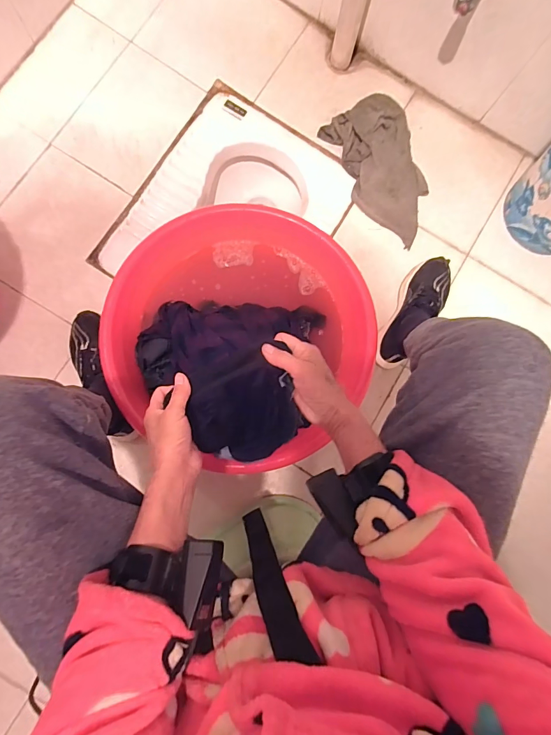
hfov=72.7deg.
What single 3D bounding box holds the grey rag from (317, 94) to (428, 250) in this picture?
[{"bbox_3d":[0.260,-0.459,0.855,0.200,0.053,0.358,-26,86,-7],"label":"grey rag"}]

